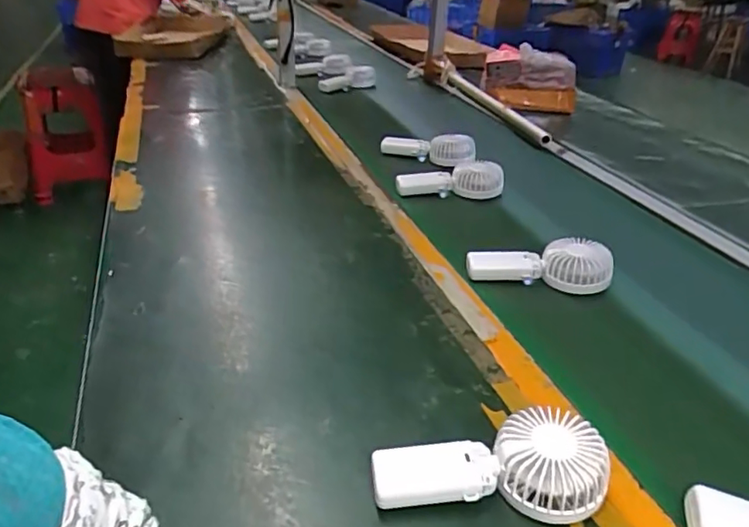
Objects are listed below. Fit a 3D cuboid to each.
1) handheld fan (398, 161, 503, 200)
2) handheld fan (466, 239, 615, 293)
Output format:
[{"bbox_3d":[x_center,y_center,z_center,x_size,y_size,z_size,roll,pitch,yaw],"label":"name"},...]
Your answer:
[{"bbox_3d":[0.134,-0.154,0.991,0.194,0.041,0.078,-3,33,-8],"label":"handheld fan"},{"bbox_3d":[0.220,-0.003,0.740,0.184,0.046,0.067,5,33,3],"label":"handheld fan"}]

